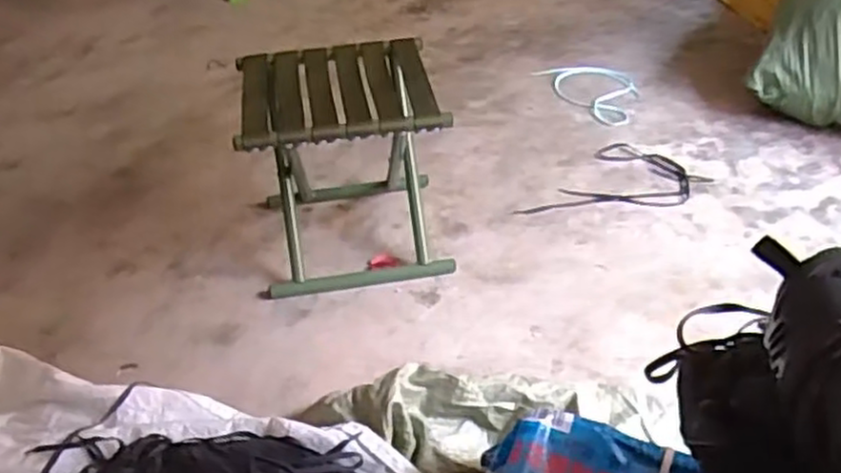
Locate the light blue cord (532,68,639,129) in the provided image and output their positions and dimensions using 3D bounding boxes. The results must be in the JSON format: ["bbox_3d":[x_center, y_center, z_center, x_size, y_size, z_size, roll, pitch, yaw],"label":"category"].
[{"bbox_3d":[0.400,-0.329,1.652,0.174,0.014,0.277,-17,42,-16],"label":"light blue cord"}]

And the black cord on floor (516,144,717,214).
[{"bbox_3d":[0.365,-0.083,1.365,0.217,0.008,0.306,30,50,33],"label":"black cord on floor"}]

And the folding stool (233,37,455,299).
[{"bbox_3d":[-0.122,-0.121,1.212,0.285,0.309,0.285,-9,40,-7],"label":"folding stool"}]

